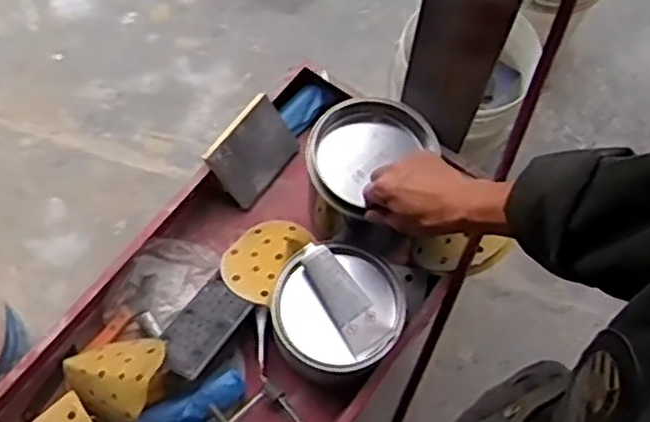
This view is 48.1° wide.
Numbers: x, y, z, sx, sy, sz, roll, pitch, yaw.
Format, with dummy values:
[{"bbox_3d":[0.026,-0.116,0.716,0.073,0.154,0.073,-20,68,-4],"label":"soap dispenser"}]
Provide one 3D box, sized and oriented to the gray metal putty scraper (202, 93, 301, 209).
[{"bbox_3d":[-0.092,-0.077,0.947,0.114,0.103,0.014,-45,34,-15],"label":"gray metal putty scraper"}]

